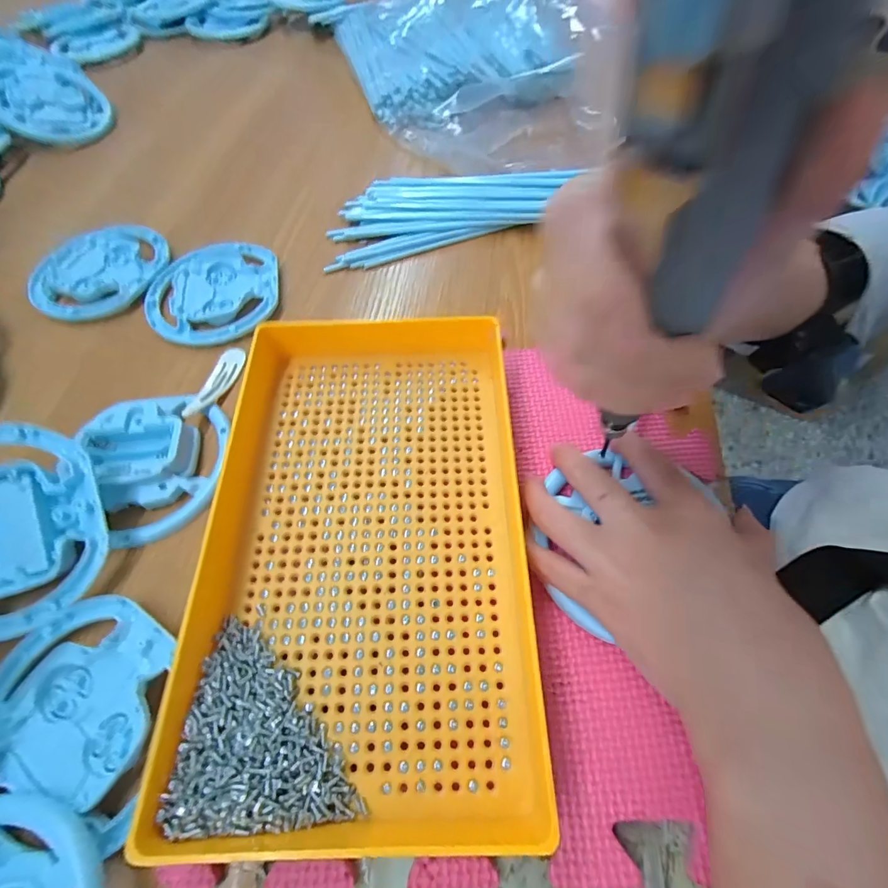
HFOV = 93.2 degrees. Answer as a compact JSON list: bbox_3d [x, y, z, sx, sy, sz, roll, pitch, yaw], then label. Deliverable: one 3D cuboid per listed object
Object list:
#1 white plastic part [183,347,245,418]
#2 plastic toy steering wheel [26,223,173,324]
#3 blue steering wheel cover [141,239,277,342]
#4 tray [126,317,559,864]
[{"bbox_3d":[-0.156,-0.043,0.283,0.021,0.011,0.064,11,62,6],"label":"white plastic part"},{"bbox_3d":[-0.275,-0.137,0.338,0.100,0.017,0.094,0,62,0],"label":"plastic toy steering wheel"},{"bbox_3d":[-0.178,-0.118,0.328,0.096,0.013,0.099,-12,63,-6],"label":"blue steering wheel cover"},{"bbox_3d":[-0.038,0.040,0.217,0.166,0.041,0.249,-2,61,1],"label":"tray"}]

